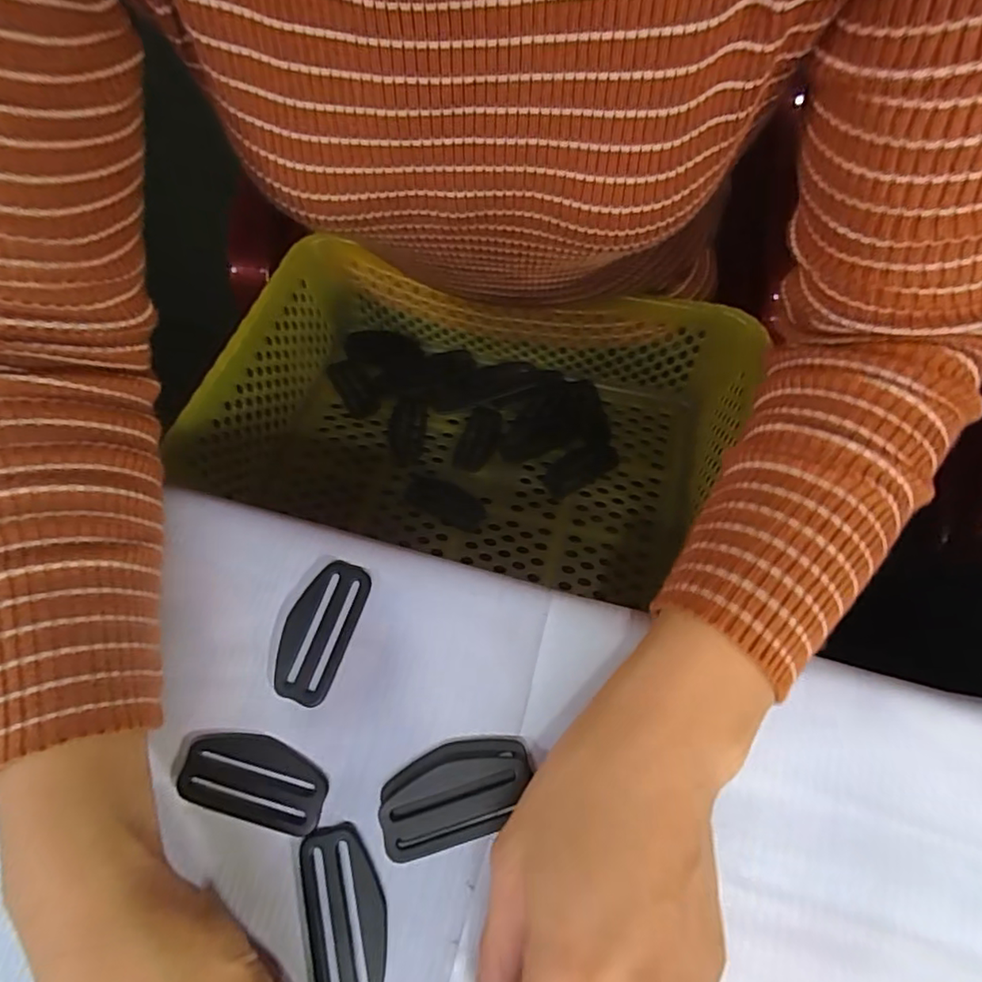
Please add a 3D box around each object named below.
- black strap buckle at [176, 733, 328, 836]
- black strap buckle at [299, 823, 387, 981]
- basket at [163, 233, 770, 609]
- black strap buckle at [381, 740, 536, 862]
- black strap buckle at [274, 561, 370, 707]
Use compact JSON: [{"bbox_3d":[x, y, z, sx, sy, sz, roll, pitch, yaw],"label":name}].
[{"bbox_3d":[-0.096,0.117,0.239,0.060,0.004,0.030,15,70,7],"label":"black strap buckle"},{"bbox_3d":[-0.055,0.159,0.220,0.029,0.004,0.060,-13,69,-4],"label":"black strap buckle"},{"bbox_3d":[-0.008,-0.054,0.430,0.337,0.092,0.225,13,71,6],"label":"basket"},{"bbox_3d":[-0.014,0.118,0.231,0.059,0.007,0.034,-17,70,-5],"label":"black strap buckle"},{"bbox_3d":[-0.075,0.060,0.257,0.031,0.004,0.060,17,70,8],"label":"black strap buckle"}]

